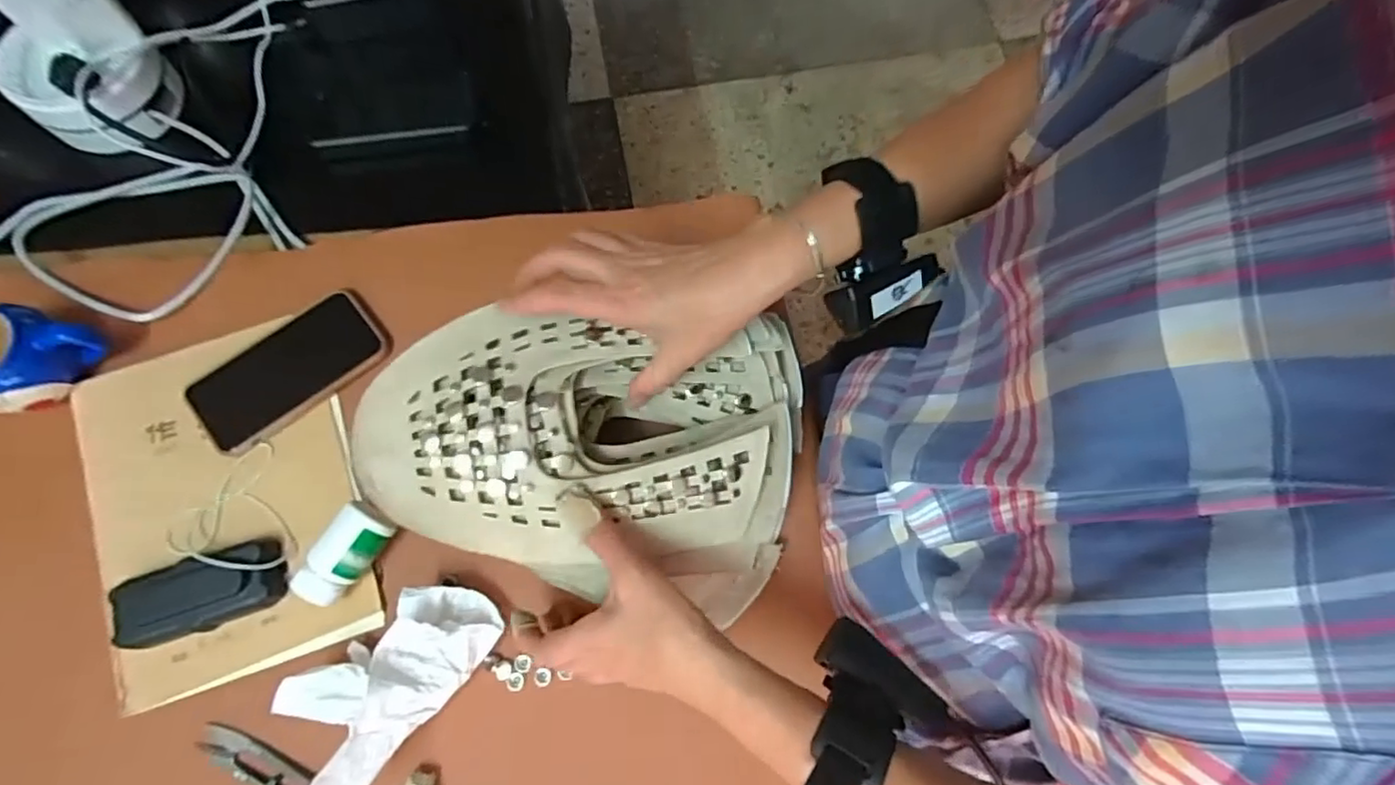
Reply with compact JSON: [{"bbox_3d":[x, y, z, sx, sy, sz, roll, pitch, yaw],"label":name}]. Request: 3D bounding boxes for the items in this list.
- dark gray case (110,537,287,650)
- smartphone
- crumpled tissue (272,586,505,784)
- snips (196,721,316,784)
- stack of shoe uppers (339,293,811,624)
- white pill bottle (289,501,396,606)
[{"bbox_3d":[-0.353,0.142,0.442,0.109,0.024,0.049,-20,76,-7],"label":"dark gray case"},{"bbox_3d":[-0.324,-0.021,0.496,0.146,0.008,0.074,-37,79,-10],"label":"smartphone"},{"bbox_3d":[-0.208,0.187,0.414,0.087,0.064,0.143,37,77,8],"label":"crumpled tissue"},{"bbox_3d":[-0.294,0.255,0.424,0.100,0.008,0.024,22,75,5],"label":"snips"},{"bbox_3d":[-0.062,0.023,0.428,0.266,0.095,0.205,12,75,2],"label":"stack of shoe uppers"},{"bbox_3d":[-0.248,0.115,0.445,0.035,0.039,0.070,33,76,7],"label":"white pill bottle"}]

